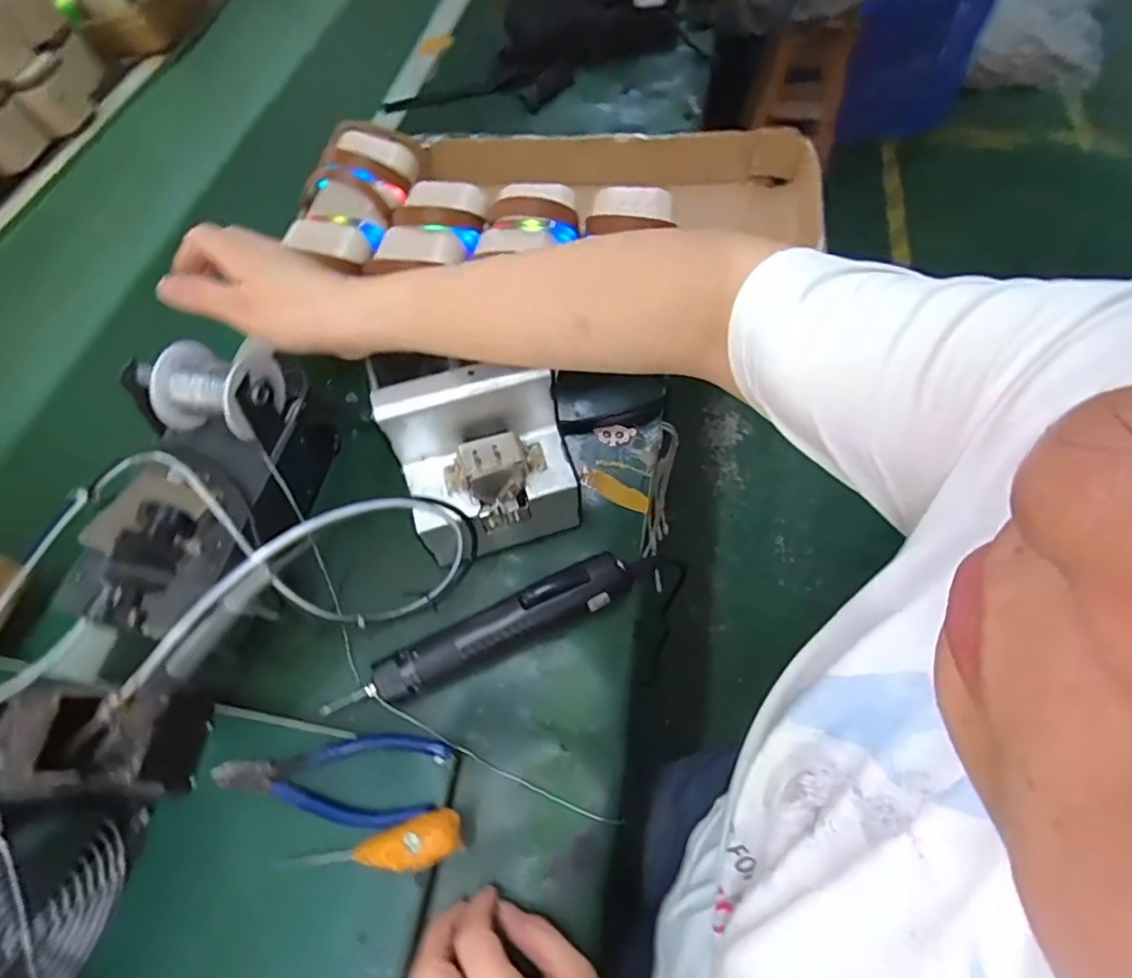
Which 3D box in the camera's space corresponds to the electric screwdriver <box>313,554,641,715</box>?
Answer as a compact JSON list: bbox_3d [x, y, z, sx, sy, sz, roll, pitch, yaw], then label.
[{"bbox_3d":[-0.054,0.111,0.435,0.244,0.039,0.036,-25,63,-10],"label":"electric screwdriver"}]

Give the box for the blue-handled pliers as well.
[{"bbox_3d":[-0.159,0.195,0.389,0.154,0.019,0.054,1,62,4],"label":"blue-handled pliers"}]

